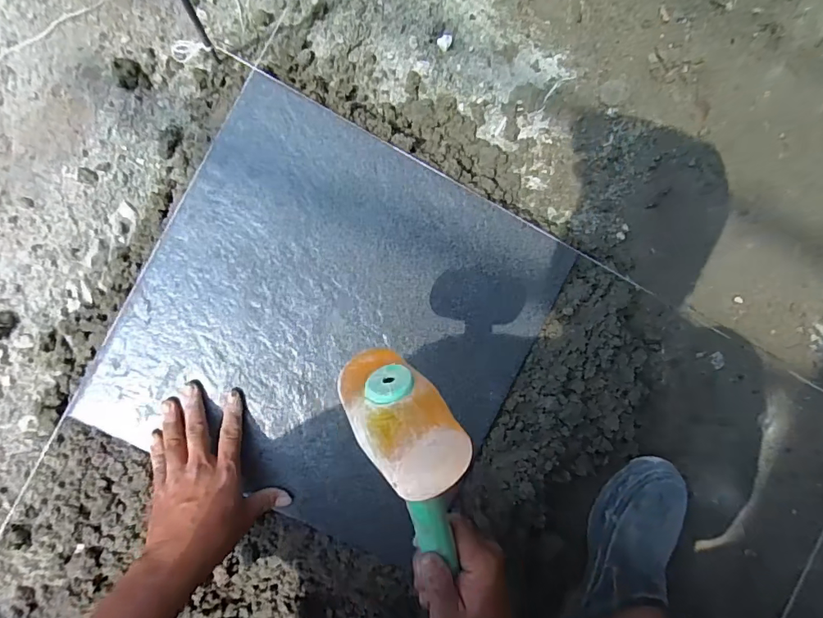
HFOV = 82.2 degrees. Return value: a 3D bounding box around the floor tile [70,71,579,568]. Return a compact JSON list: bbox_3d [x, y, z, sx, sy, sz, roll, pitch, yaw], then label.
[{"bbox_3d":[-0.077,0.019,0.504,0.396,0.007,0.390,27,87,-7],"label":"floor tile"}]

